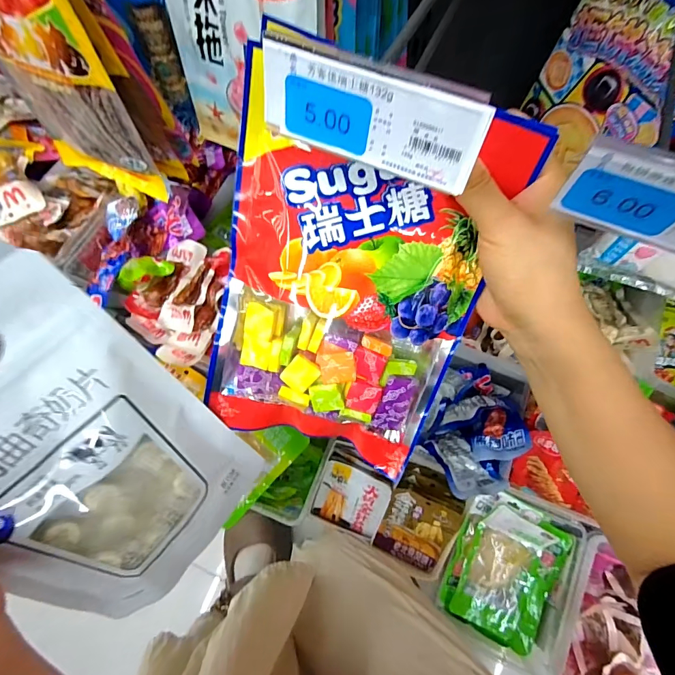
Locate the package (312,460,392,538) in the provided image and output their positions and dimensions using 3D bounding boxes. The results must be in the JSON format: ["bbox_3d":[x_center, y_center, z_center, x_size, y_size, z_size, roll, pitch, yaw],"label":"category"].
[{"bbox_3d":[0.020,0.239,0.587,0.098,0.018,0.107,21,113,11],"label":"package"}]

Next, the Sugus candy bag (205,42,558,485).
[{"bbox_3d":[0.003,-0.023,0.260,0.160,0.022,0.238,16,113,1],"label":"Sugus candy bag"}]

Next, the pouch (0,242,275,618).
[{"bbox_3d":[-0.162,0.080,0.248,0.153,0.246,0.016,-48,36,-16],"label":"pouch"}]

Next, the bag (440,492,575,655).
[{"bbox_3d":[0.228,0.313,0.539,0.138,0.027,0.173,25,83,0],"label":"bag"}]

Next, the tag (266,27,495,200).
[{"bbox_3d":[0.014,-0.101,0.180,0.103,0.044,0.005,23,54,8],"label":"tag"}]

